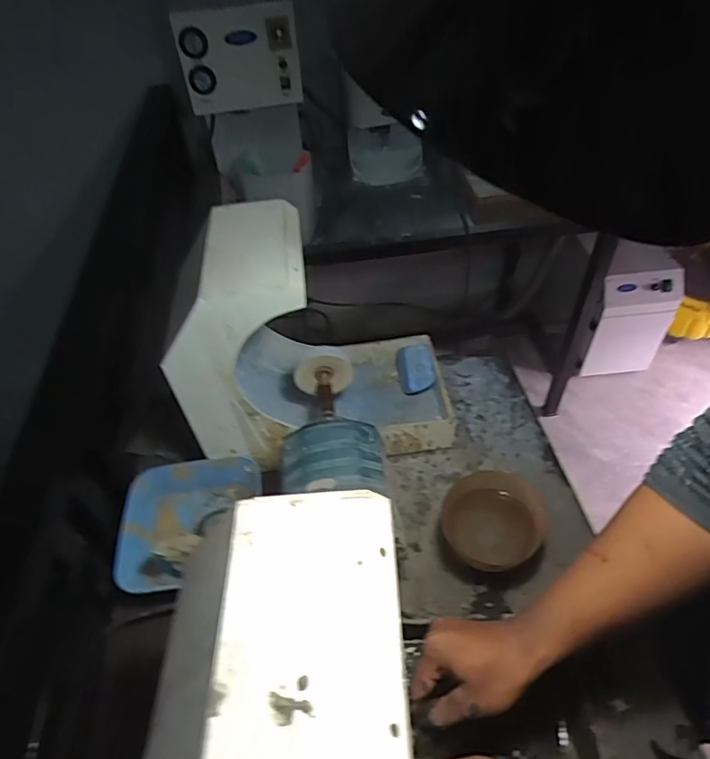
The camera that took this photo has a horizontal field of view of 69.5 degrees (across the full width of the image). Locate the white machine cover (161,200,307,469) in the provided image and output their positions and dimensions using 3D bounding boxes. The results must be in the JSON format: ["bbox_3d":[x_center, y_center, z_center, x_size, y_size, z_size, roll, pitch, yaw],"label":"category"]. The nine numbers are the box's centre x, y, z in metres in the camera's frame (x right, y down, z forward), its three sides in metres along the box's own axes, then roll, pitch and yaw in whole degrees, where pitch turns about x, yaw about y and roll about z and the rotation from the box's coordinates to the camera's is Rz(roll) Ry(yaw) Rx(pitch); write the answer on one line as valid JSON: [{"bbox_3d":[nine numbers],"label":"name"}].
[{"bbox_3d":[-0.146,-0.058,0.700,0.177,0.299,0.183,-8,48,-3],"label":"white machine cover"}]

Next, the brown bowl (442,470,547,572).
[{"bbox_3d":[0.175,0.190,0.662,0.120,0.079,0.114,-2,48,3],"label":"brown bowl"}]

